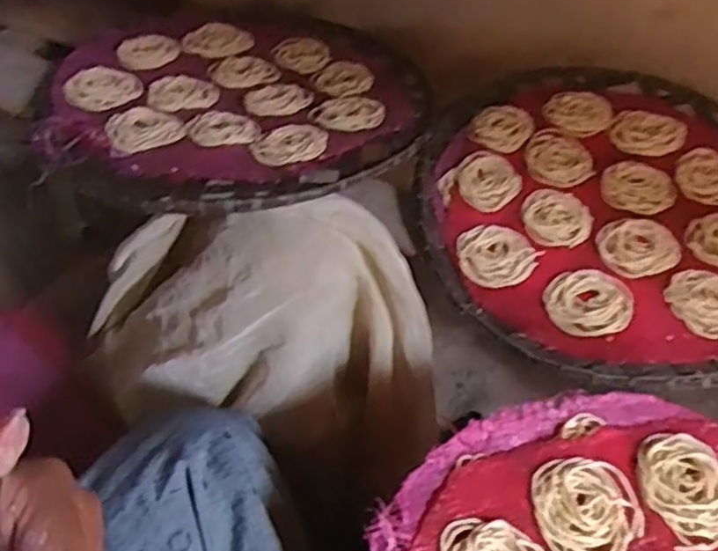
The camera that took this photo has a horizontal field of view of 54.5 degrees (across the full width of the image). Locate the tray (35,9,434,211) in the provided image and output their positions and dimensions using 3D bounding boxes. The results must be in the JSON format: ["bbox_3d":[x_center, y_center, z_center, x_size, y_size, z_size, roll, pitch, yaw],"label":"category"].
[{"bbox_3d":[-0.130,-0.198,0.758,0.407,0.043,0.439,6,44,-1],"label":"tray"}]

